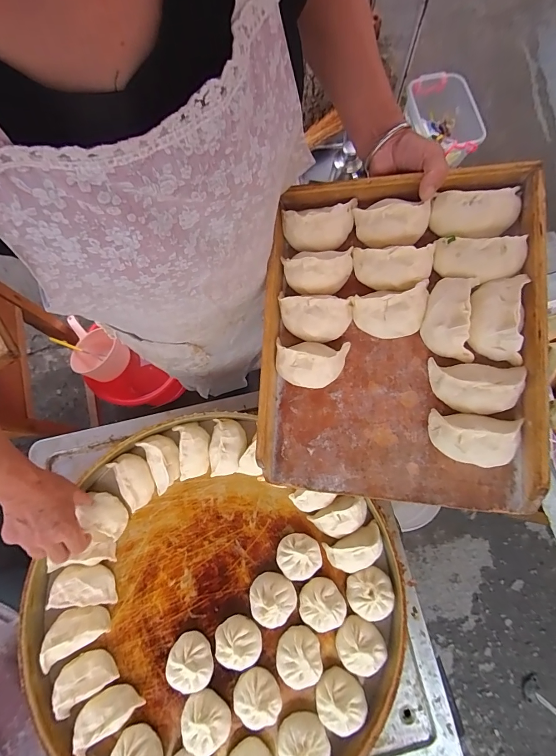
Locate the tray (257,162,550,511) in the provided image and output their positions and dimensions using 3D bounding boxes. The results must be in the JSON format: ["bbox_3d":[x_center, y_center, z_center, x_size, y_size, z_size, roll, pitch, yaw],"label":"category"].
[{"bbox_3d":[0.131,-0.049,0.410,0.293,0.052,0.369,1,89,18],"label":"tray"}]

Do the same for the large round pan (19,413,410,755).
[{"bbox_3d":[-0.099,0.351,0.521,0.511,0.056,0.503,0,75,-1],"label":"large round pan"}]

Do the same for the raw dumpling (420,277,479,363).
[{"bbox_3d":[0.192,-0.069,0.401,0.046,0.065,0.089,14,88,-43],"label":"raw dumpling"}]

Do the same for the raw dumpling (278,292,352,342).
[{"bbox_3d":[0.043,-0.075,0.436,0.088,0.033,0.056,8,103,10],"label":"raw dumpling"}]

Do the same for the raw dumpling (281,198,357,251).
[{"bbox_3d":[0.053,-0.191,0.445,0.092,0.045,0.053,-5,75,-3],"label":"raw dumpling"}]

